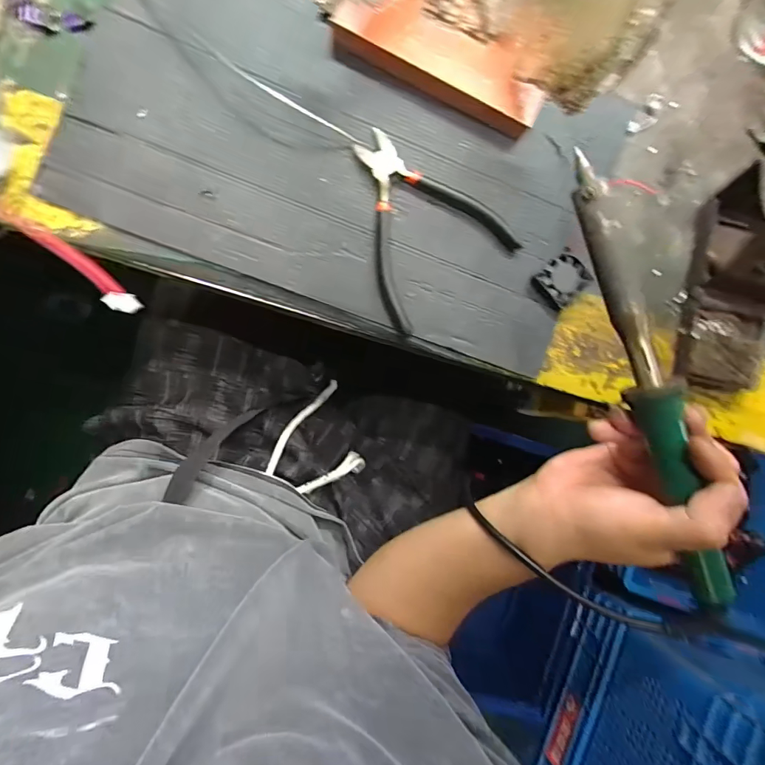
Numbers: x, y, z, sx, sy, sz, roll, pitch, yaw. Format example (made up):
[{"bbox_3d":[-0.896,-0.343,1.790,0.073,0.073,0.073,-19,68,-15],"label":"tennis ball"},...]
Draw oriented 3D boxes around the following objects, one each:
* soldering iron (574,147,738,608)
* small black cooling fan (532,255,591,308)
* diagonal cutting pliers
[{"bbox_3d":[0.147,-0.006,0.249,0.019,0.028,0.251,-15,87,-8],"label":"soldering iron"},{"bbox_3d":[0.152,-0.087,0.375,0.039,0.009,0.037,-43,96,-6],"label":"small black cooling fan"},{"bbox_3d":[0.025,-0.132,0.355,0.123,0.009,0.140,-36,95,-6],"label":"diagonal cutting pliers"}]

